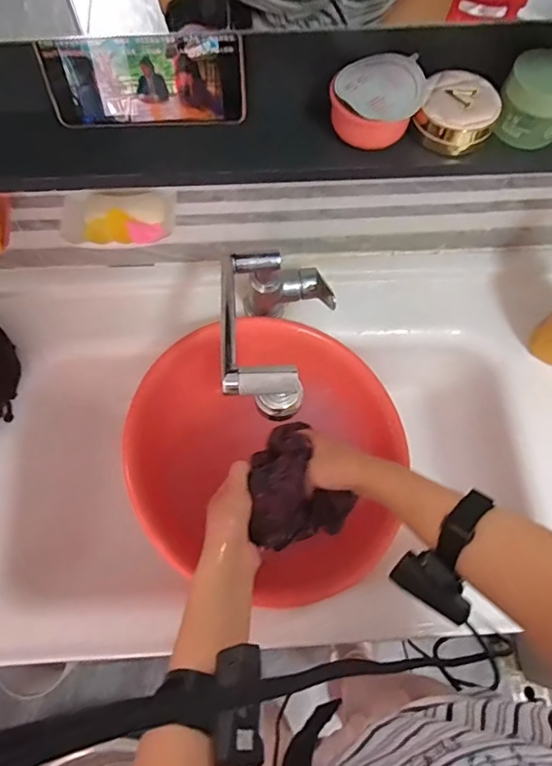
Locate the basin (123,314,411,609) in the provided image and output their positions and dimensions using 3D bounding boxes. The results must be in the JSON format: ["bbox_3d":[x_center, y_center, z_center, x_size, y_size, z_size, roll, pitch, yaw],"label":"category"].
[{"bbox_3d":[-0.006,0.085,0.660,0.360,0.120,0.360,7,67,-18],"label":"basin"}]

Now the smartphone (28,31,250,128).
[{"bbox_3d":[-0.111,-0.259,0.428,0.166,0.071,0.005,-3,52,-1],"label":"smartphone"}]

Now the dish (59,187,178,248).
[{"bbox_3d":[-0.183,-0.190,0.568,0.131,0.020,0.086,-3,68,-2],"label":"dish"}]

